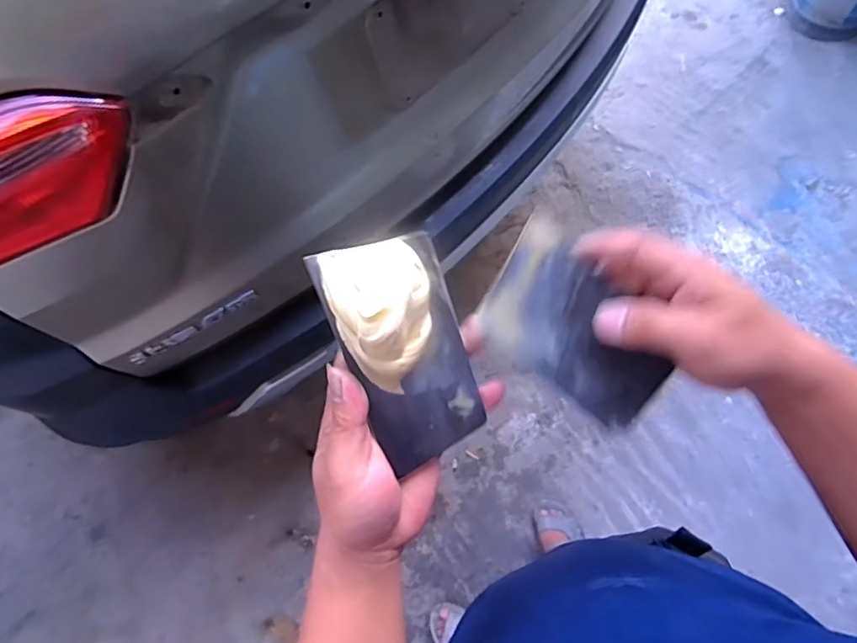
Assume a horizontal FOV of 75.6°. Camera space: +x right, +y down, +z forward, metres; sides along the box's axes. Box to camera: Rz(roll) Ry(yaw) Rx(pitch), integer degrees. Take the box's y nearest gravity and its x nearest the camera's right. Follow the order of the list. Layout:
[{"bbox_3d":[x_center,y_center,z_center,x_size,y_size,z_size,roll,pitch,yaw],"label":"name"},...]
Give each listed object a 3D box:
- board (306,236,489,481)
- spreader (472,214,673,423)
[{"bbox_3d":[-0.008,0.018,0.312,0.072,0.024,0.134,-27,113,-27],"label":"board"},{"bbox_3d":[0.092,0.005,0.333,0.128,0.005,0.075,37,93,-13],"label":"spreader"}]

